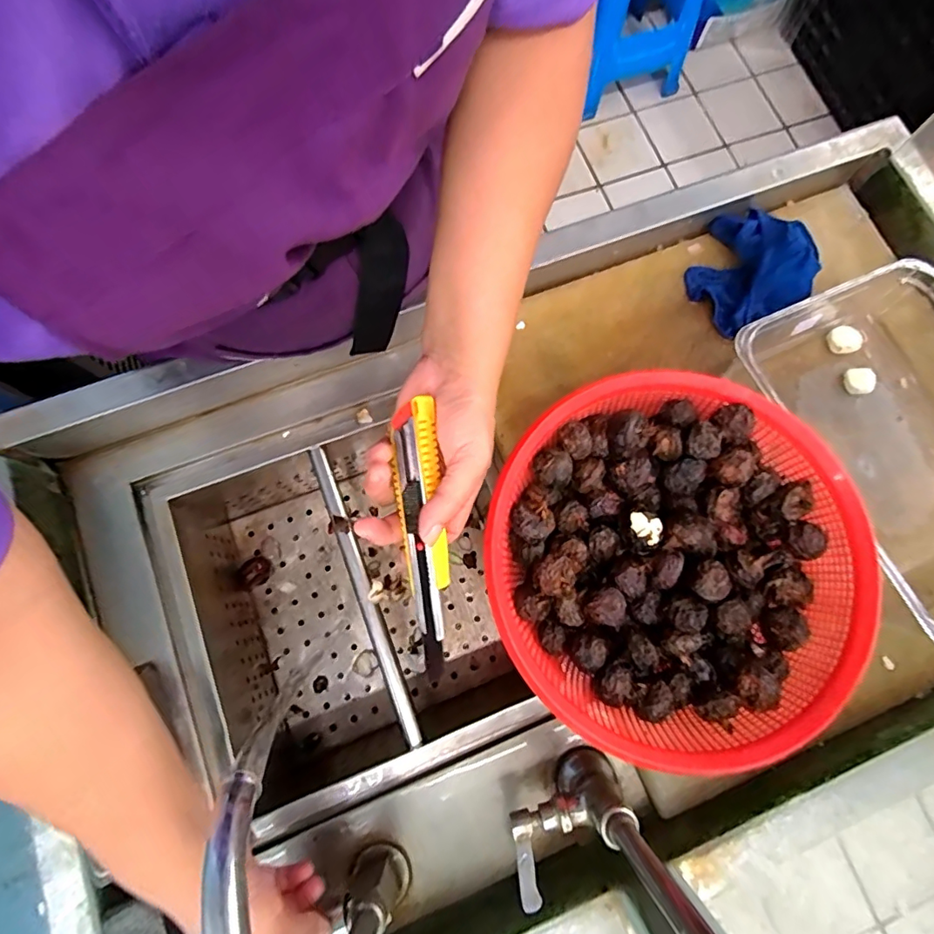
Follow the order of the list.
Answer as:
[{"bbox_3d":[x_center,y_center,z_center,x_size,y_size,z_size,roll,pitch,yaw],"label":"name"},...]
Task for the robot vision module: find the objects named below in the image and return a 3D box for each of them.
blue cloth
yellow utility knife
[{"bbox_3d":[0.298,-0.207,0.535,0.112,0.047,0.135,30,77,6],"label":"blue cloth"},{"bbox_3d":[-0.027,0.047,0.327,0.028,0.017,0.171,-6,93,0],"label":"yellow utility knife"}]

